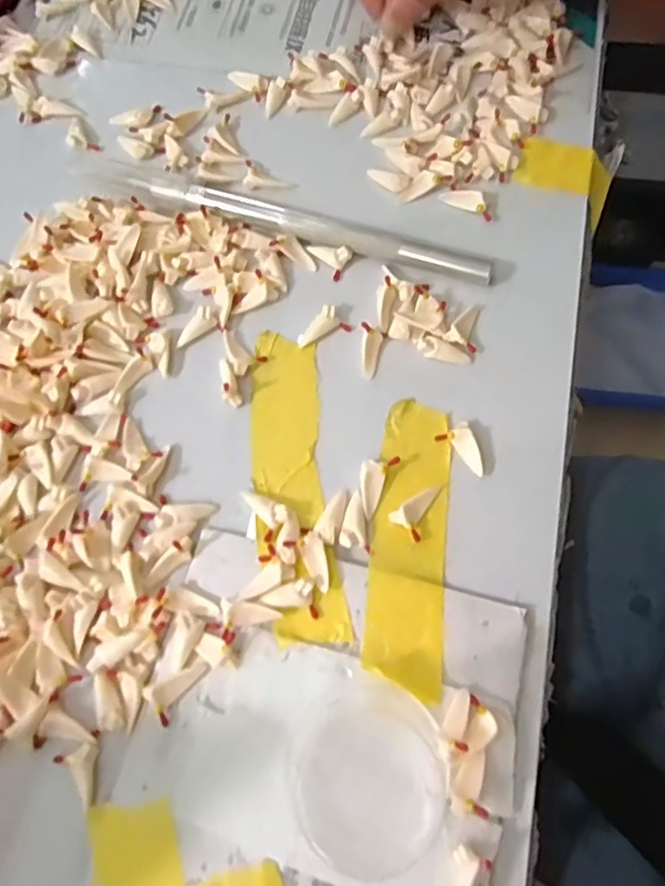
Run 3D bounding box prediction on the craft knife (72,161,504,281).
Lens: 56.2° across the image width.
[{"bbox_3d":[-0.018,-0.074,0.204,0.142,0.004,0.007,18,103,8],"label":"craft knife"}]

